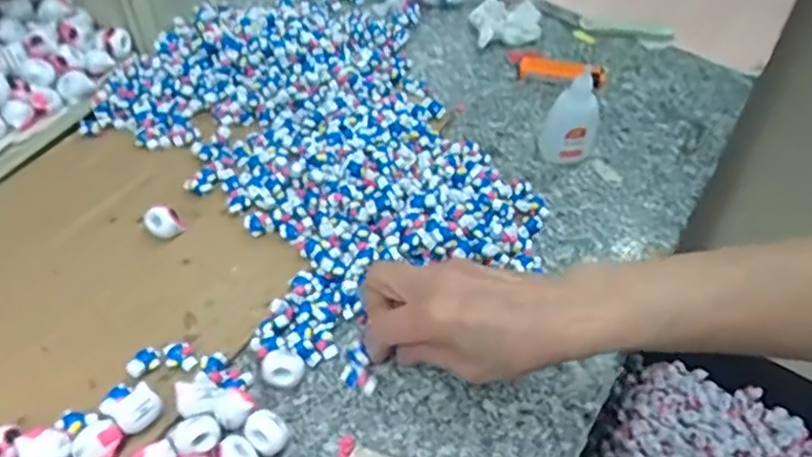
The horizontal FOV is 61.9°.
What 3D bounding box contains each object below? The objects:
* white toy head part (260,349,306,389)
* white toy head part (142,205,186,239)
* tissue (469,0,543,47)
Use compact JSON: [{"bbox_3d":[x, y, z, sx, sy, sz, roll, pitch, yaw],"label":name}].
[{"bbox_3d":[-0.076,0.088,0.419,0.025,0.020,0.020,-8,49,-12],"label":"white toy head part"},{"bbox_3d":[-0.175,-0.006,0.490,0.026,0.022,0.025,3,48,-3],"label":"white toy head part"},{"bbox_3d":[0.105,-0.216,0.713,0.073,0.023,0.086,11,48,4],"label":"tissue"}]

